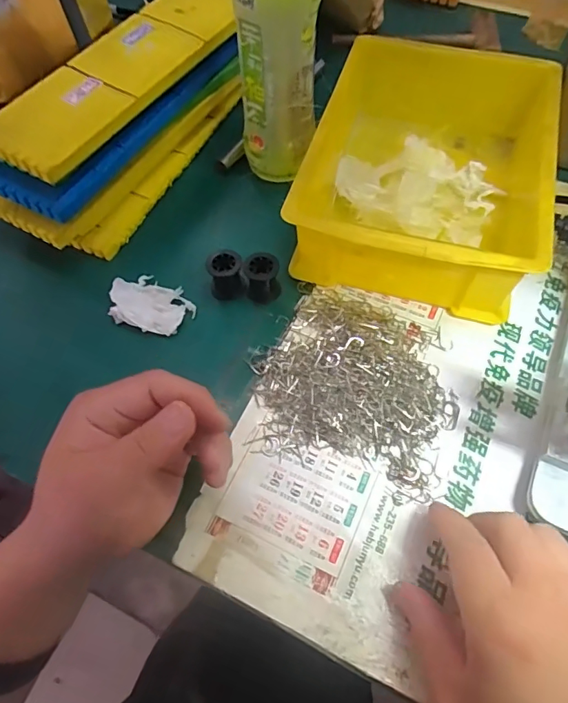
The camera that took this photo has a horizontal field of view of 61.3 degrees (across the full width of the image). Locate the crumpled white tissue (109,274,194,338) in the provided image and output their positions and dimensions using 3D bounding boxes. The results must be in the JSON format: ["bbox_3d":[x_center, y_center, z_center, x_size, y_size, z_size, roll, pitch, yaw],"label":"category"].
[{"bbox_3d":[-0.104,-0.036,0.375,0.061,0.019,0.046,22,64,13],"label":"crumpled white tissue"}]

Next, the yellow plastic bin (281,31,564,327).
[{"bbox_3d":[0.116,-0.149,0.397,0.174,0.073,0.233,14,63,10],"label":"yellow plastic bin"}]

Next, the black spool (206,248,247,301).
[{"bbox_3d":[-0.046,-0.061,0.377,0.027,0.036,0.023,-14,62,-6],"label":"black spool"}]

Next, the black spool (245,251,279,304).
[{"bbox_3d":[-0.017,-0.058,0.376,0.026,0.032,0.025,-6,61,-1],"label":"black spool"}]

